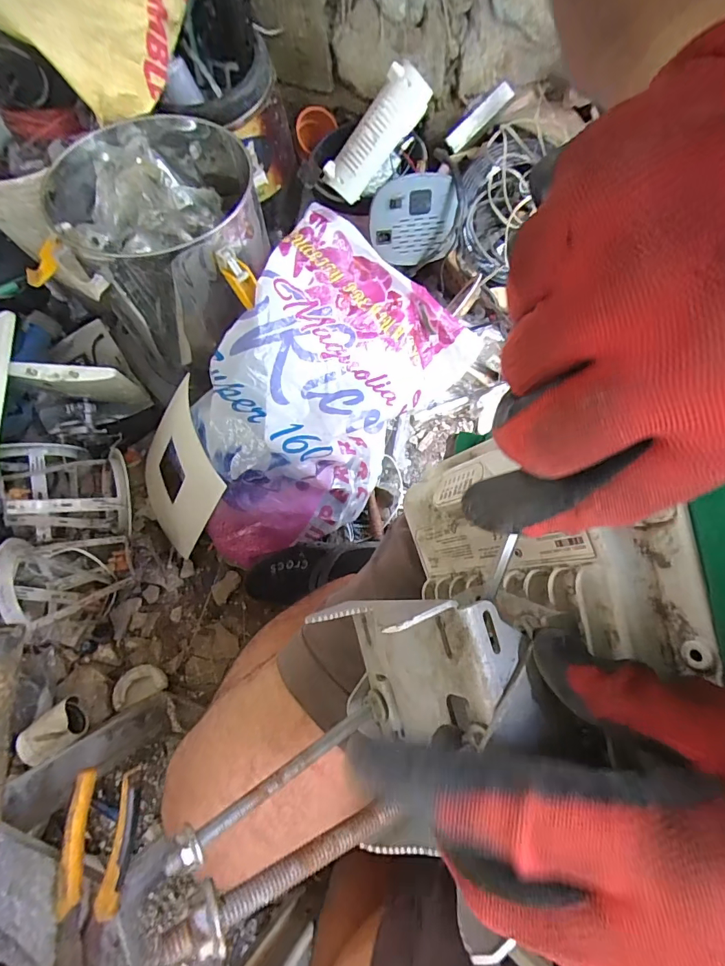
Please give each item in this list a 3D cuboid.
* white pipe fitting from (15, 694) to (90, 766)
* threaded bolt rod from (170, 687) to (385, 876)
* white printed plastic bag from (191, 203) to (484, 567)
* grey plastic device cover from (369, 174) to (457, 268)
[{"bbox_3d":[-0.474,0.381,0.674,0.092,0.066,0.070,-28,69,-10],"label":"white pipe fitting"},{"bbox_3d":[-0.033,0.136,0.208,0.115,0.008,0.014,-17,63,-40],"label":"threaded bolt rod"},{"bbox_3d":[-0.086,-0.131,0.715,0.273,0.268,0.515,29,71,13],"label":"white printed plastic bag"},{"bbox_3d":[0.098,-0.487,0.818,0.174,0.142,0.028,-19,47,-14],"label":"grey plastic device cover"}]

